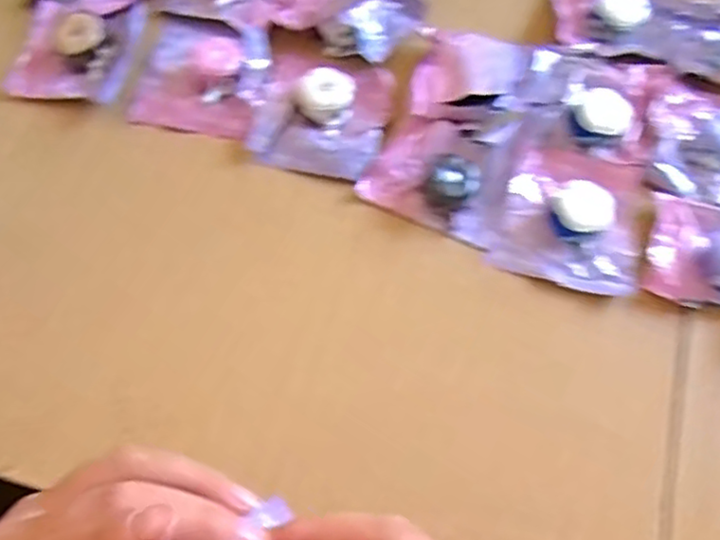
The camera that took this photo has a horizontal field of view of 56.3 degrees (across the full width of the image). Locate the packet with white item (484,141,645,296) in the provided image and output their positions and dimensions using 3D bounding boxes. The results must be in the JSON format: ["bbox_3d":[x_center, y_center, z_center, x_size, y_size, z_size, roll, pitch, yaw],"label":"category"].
[{"bbox_3d":[0.132,-0.037,0.415,0.087,0.021,0.091,16,67,3],"label":"packet with white item"}]

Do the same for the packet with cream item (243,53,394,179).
[{"bbox_3d":[-0.024,-0.102,0.437,0.080,0.017,0.082,16,67,3],"label":"packet with cream item"}]

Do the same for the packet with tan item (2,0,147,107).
[{"bbox_3d":[-0.188,-0.149,0.447,0.076,0.021,0.074,12,67,1],"label":"packet with tan item"}]

